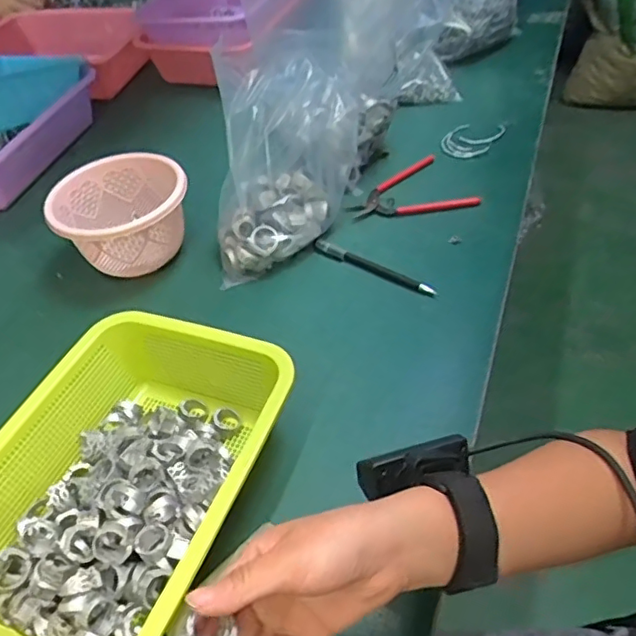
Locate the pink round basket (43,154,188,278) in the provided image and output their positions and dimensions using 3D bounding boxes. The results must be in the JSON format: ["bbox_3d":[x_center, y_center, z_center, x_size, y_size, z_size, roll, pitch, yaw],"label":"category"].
[{"bbox_3d":[-0.216,-0.108,0.665,0.142,0.088,0.133,-3,46,4],"label":"pink round basket"}]

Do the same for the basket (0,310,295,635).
[{"bbox_3d":[-0.152,0.123,0.439,0.196,0.070,0.267,17,51,21],"label":"basket"}]

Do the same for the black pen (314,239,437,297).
[{"bbox_3d":[0.058,-0.054,0.629,0.150,0.014,0.012,27,55,28],"label":"black pen"}]

